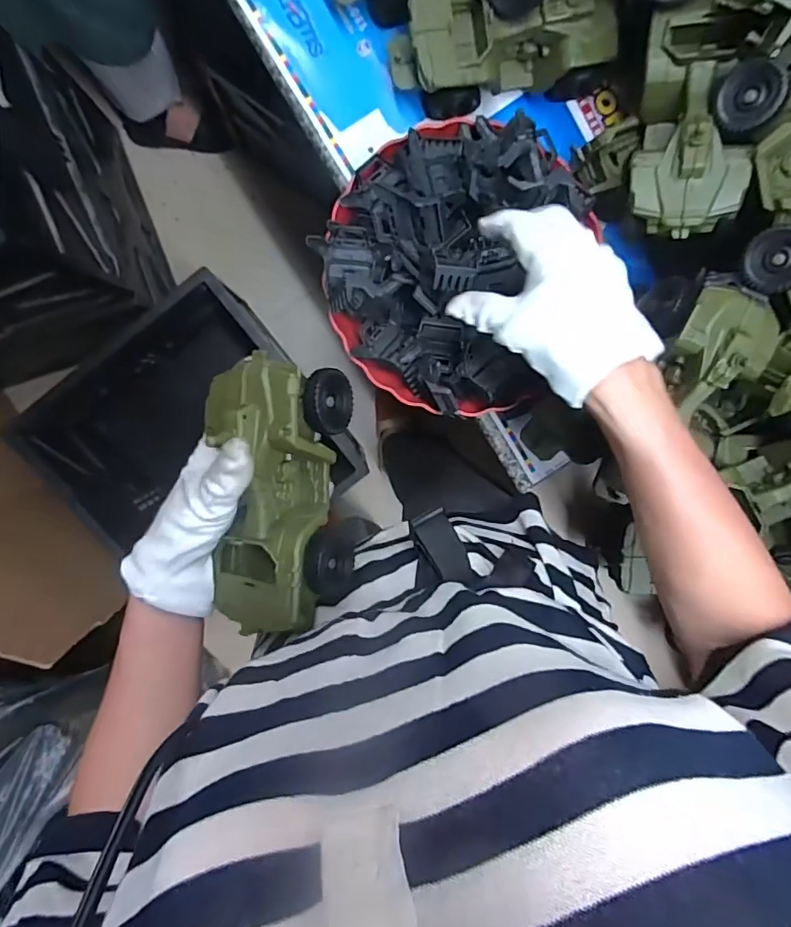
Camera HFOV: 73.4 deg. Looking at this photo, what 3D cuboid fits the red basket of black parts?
[{"bbox_3d":[0.058,-0.169,0.450,0.228,0.084,0.231,-1,96,-5],"label":"red basket of black parts"}]

